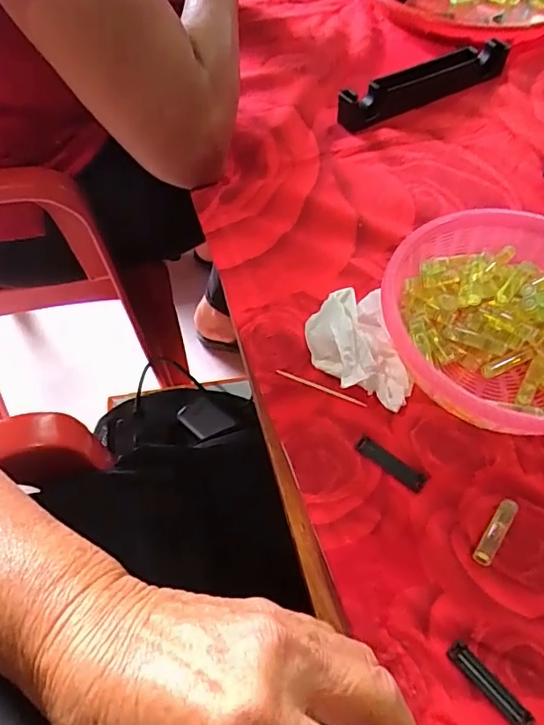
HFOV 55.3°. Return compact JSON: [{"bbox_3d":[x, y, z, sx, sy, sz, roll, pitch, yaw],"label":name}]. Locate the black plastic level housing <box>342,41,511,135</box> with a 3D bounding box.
[{"bbox_3d":[0.157,-0.281,0.518,0.197,0.033,0.029,-26,61,-15],"label":"black plastic level housing"}]

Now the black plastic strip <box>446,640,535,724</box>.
[{"bbox_3d":[0.109,0.162,0.260,0.010,0.004,0.047,-37,65,-21],"label":"black plastic strip"}]

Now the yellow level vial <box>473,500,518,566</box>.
[{"bbox_3d":[0.128,0.097,0.297,0.010,0.006,0.041,32,63,19],"label":"yellow level vial"}]

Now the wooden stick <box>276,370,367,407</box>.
[{"bbox_3d":[0.032,0.017,0.342,0.062,0.004,0.004,21,60,13],"label":"wooden stick"}]

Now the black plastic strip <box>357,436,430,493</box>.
[{"bbox_3d":[0.074,0.062,0.320,0.046,0.005,0.012,30,63,18],"label":"black plastic strip"}]

